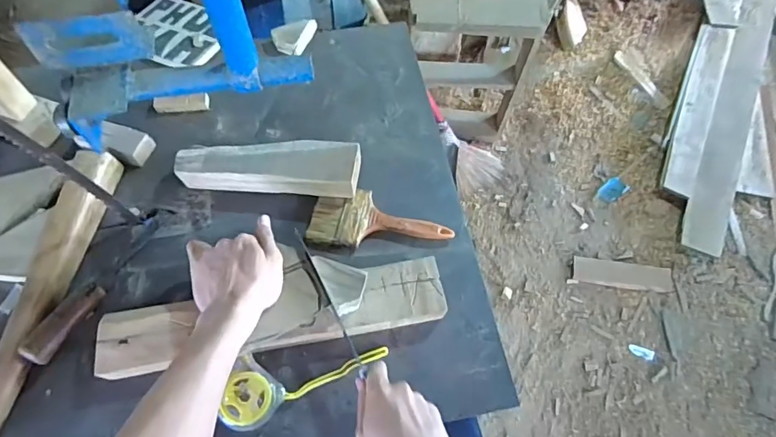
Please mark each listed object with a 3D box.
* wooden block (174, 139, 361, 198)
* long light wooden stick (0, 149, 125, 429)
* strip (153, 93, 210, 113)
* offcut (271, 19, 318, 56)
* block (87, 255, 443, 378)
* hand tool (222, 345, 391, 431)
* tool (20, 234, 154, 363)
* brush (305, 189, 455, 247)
[{"bbox_3d":[-0.163,-0.069,0.658,0.246,0.052,0.071,4,62,1],"label":"wooden block"},{"bbox_3d":[-0.415,0.081,0.577,0.055,0.042,0.364,6,62,2],"label":"long light wooden stick"},{"bbox_3d":[-0.315,-0.177,0.723,0.078,0.021,0.021,-10,63,-6],"label":"strip"},{"bbox_3d":[-0.161,-0.305,0.794,0.056,0.031,0.083,19,63,8],"label":"offcut"},{"bbox_3d":[-0.129,0.110,0.549,0.391,0.039,0.079,-10,66,-7],"label":"block"},{"bbox_3d":[-0.101,0.169,0.546,0.189,0.030,0.071,-25,66,-14],"label":"hand tool"},{"bbox_3d":[-0.355,0.080,0.583,0.026,0.023,0.206,22,52,8],"label":"tool"},{"bbox_3d":[-0.010,0.007,0.640,0.187,0.022,0.081,10,63,4],"label":"brush"}]

